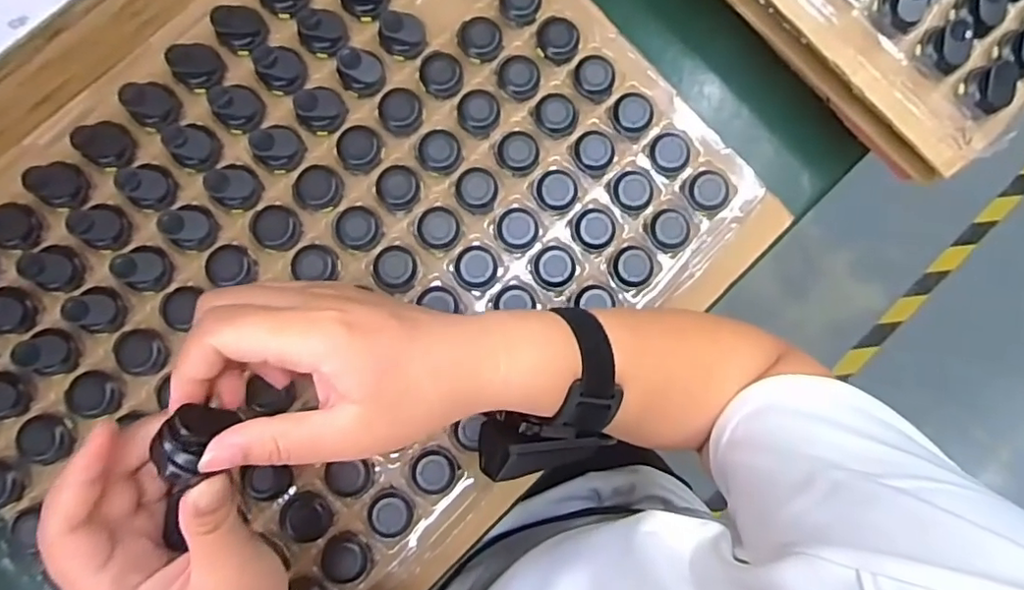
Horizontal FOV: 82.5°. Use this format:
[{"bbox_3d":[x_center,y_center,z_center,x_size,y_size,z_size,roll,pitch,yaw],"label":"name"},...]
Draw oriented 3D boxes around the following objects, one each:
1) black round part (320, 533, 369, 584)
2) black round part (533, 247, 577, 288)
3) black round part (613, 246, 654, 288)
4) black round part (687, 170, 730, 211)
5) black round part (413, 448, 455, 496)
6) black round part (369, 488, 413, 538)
[{"bbox_3d":[-0.105,0.166,0.367,0.029,0.006,0.028,0,87,-5],"label":"black round part"},{"bbox_3d":[0.028,-0.019,0.387,0.027,0.004,0.027,0,87,-5],"label":"black round part"},{"bbox_3d":[0.082,-0.019,0.390,0.026,0.005,0.027,1,86,-5],"label":"black round part"},{"bbox_3d":[0.134,-0.071,0.397,0.027,0.004,0.027,0,87,-5],"label":"black round part"},{"bbox_3d":[-0.050,0.113,0.374,0.026,0.009,0.026,0,87,-5],"label":"black round part"},{"bbox_3d":[-0.077,0.138,0.368,0.027,0.008,0.027,0,87,-5],"label":"black round part"}]

